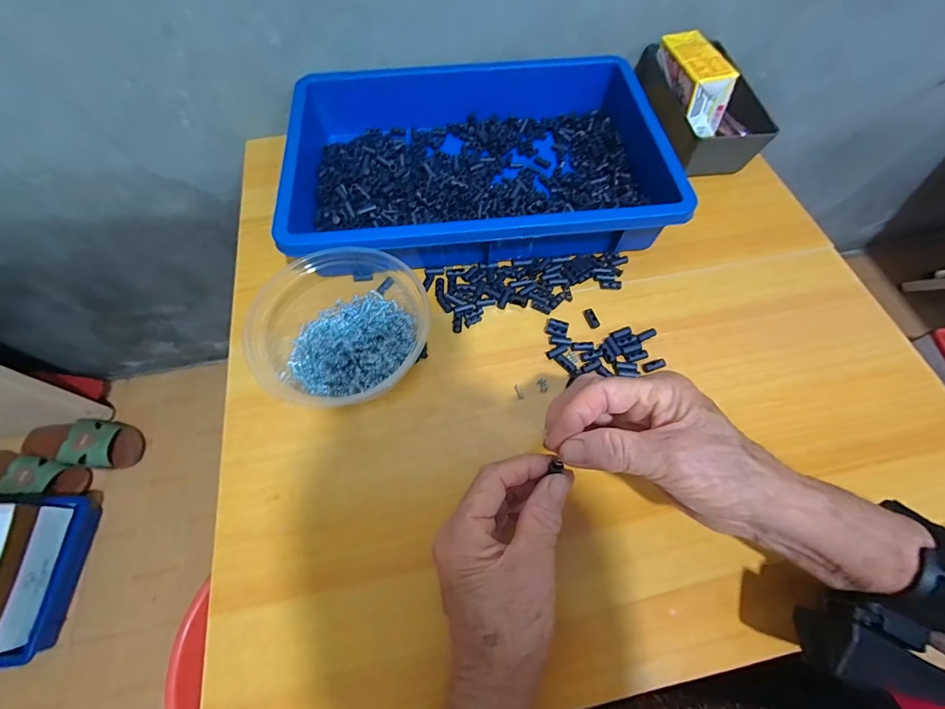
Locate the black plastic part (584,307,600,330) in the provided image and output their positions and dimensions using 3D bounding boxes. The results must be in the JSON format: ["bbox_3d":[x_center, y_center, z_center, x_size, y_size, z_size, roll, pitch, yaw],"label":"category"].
[{"bbox_3d":[0.109,-0.033,0.367,0.008,0.006,0.019,-18,65,-9],"label":"black plastic part"}]

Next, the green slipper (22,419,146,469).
[{"bbox_3d":[-0.776,0.171,0.792,0.220,0.079,0.091,7,63,3],"label":"green slipper"}]

